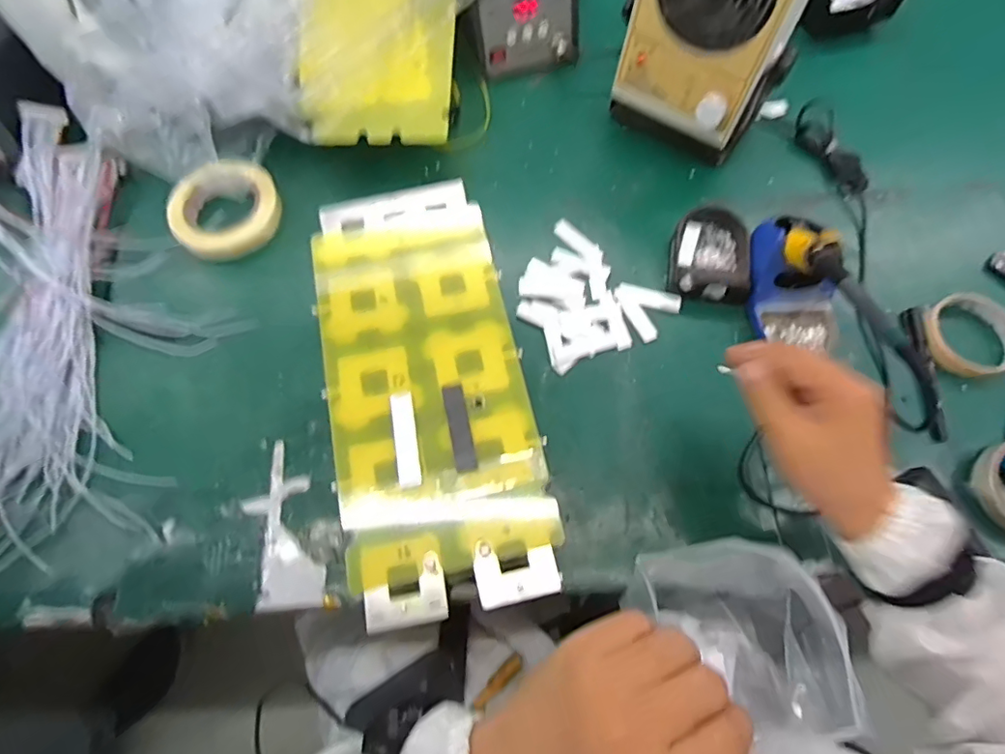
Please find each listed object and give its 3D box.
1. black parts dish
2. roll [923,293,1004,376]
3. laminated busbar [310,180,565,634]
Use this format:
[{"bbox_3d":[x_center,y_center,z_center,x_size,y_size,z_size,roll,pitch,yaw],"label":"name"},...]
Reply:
[{"bbox_3d":[0.218,-0.130,0.579,0.082,0.034,0.106,13,71,7],"label":"black parts dish"},{"bbox_3d":[0.464,-0.041,0.547,0.088,0.018,0.086,-1,70,2],"label":"roll"},{"bbox_3d":[-0.058,-0.004,0.402,0.141,0.015,0.324,-12,70,-2],"label":"laminated busbar"}]

